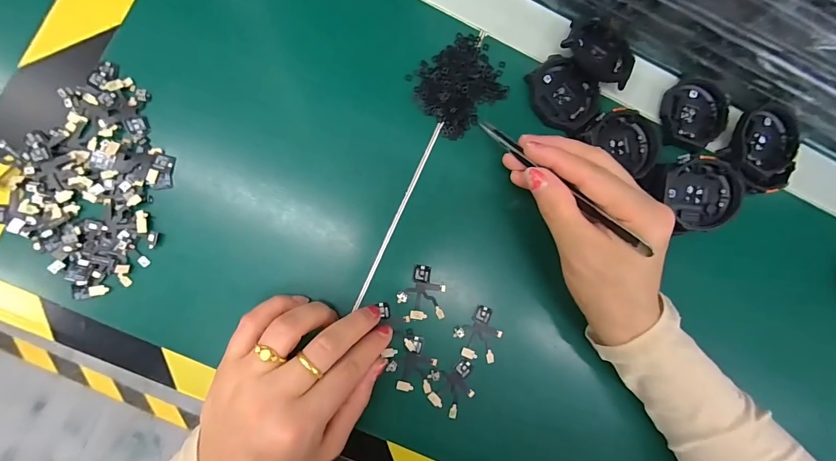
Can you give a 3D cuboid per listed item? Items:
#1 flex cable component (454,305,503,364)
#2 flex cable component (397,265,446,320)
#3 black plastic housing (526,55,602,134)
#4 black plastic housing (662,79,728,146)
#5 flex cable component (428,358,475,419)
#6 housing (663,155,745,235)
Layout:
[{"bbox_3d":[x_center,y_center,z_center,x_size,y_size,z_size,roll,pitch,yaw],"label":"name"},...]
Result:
[{"bbox_3d":[0.041,0.069,0.246,0.032,0.004,0.035,0,87,-6],"label":"flex cable component"},{"bbox_3d":[0.003,0.041,0.245,0.031,0.004,0.035,9,86,-6],"label":"flex cable component"},{"bbox_3d":[0.103,-0.096,0.261,0.047,0.008,0.051,0,87,-6],"label":"black plastic housing"},{"bbox_3d":[0.204,-0.086,0.273,0.049,0.013,0.045,-1,87,-7],"label":"black plastic housing"},{"bbox_3d":[0.023,0.101,0.242,0.031,0.004,0.035,35,84,-3],"label":"flex cable component"},{"bbox_3d":[0.191,-0.025,0.253,0.049,0.018,0.048,-6,95,6],"label":"housing"}]

